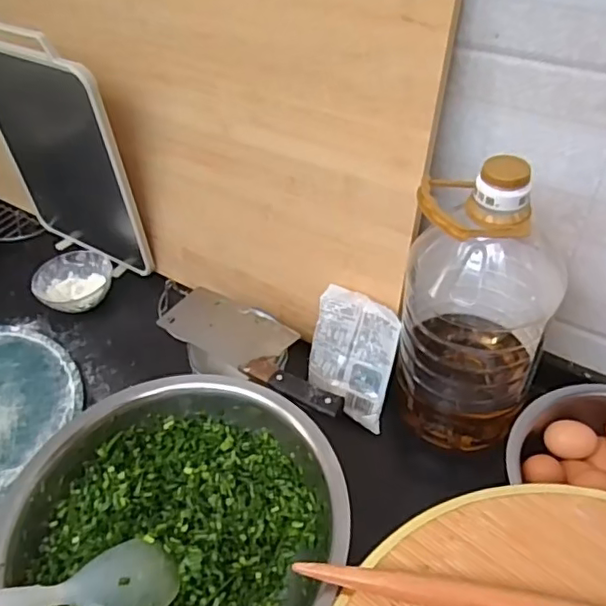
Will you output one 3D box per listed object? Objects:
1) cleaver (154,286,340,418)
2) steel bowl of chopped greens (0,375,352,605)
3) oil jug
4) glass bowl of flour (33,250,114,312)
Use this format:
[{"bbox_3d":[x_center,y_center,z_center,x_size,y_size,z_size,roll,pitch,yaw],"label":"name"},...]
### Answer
[{"bbox_3d":[-0.057,0.054,0.732,0.281,0.029,0.089,26,52,27],"label":"cleaver"},{"bbox_3d":[-0.124,0.242,0.594,0.333,0.093,0.324,-2,45,2],"label":"steel bowl of chopped greens"},{"bbox_3d":[0.188,0.002,0.623,0.150,0.335,0.138,11,47,15],"label":"oil jug"},{"bbox_3d":[-0.368,-0.029,0.929,0.112,0.046,0.118,-2,45,2],"label":"glass bowl of flour"}]

